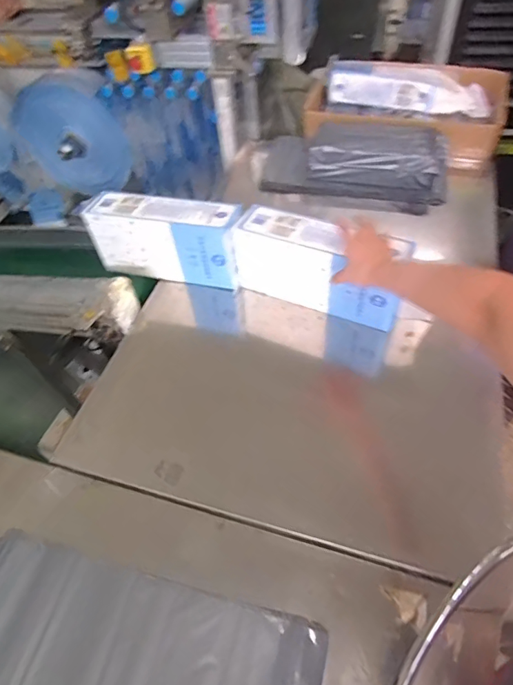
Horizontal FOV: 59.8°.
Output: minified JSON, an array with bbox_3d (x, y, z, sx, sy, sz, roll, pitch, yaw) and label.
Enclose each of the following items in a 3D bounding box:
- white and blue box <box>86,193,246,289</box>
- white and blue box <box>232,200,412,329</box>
[{"bbox_3d":[-0.191,-0.217,0.947,0.308,0.160,0.100,9,53,13],"label":"white and blue box"},{"bbox_3d":[0.122,-0.153,0.862,0.318,0.177,0.096,17,55,19],"label":"white and blue box"}]

